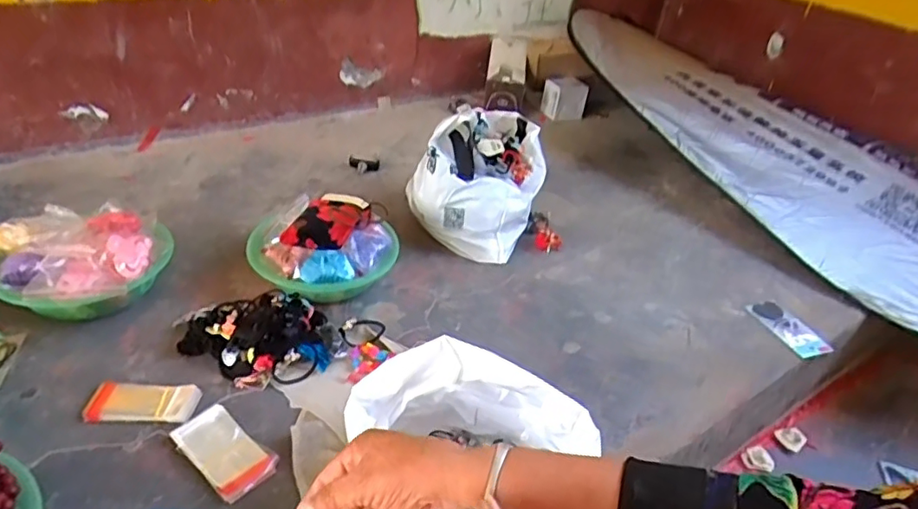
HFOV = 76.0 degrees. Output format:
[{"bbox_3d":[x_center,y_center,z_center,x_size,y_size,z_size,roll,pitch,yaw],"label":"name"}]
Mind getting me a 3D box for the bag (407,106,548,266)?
[{"bbox_3d":[0.050,-0.166,1.173,0.221,0.195,0.319,15,36,10],"label":"bag"}]

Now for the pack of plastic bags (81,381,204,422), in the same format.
[{"bbox_3d":[-0.402,0.188,0.750,0.126,0.018,0.055,3,36,-7],"label":"pack of plastic bags"}]

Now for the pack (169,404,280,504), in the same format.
[{"bbox_3d":[-0.276,0.235,0.701,0.126,0.023,0.069,30,41,28],"label":"pack"}]

